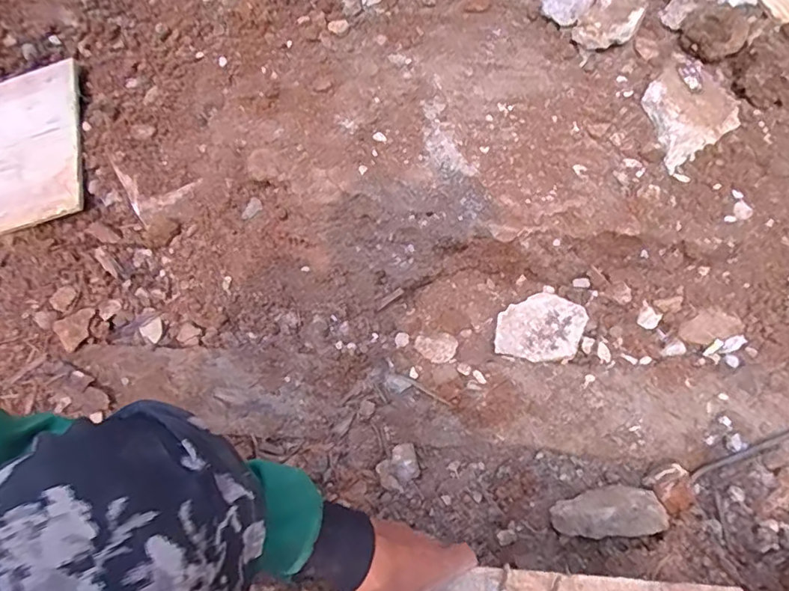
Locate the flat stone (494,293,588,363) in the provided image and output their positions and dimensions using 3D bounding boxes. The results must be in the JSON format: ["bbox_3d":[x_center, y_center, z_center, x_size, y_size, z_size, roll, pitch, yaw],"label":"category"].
[{"bbox_3d":[0.211,0.047,0.790,0.117,0.008,0.101,13,75,18],"label":"flat stone"}]

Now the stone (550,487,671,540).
[{"bbox_3d":[0.250,0.257,0.647,0.127,0.071,0.061,-9,59,6],"label":"stone"}]

